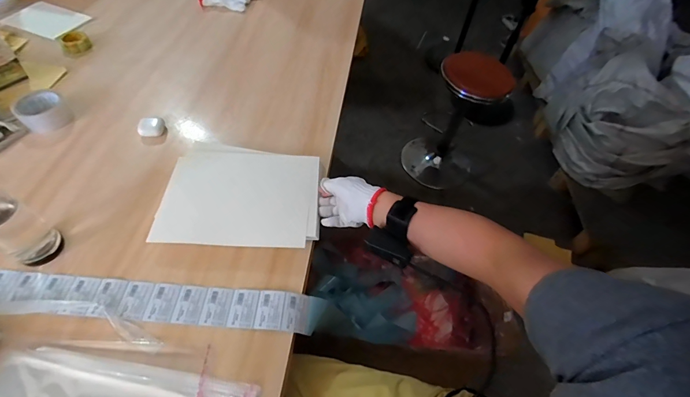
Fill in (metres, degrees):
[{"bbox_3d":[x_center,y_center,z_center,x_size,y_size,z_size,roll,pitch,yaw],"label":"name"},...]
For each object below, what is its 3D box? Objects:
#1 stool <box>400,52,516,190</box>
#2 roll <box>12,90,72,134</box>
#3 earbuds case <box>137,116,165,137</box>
[{"bbox_3d":[0.512,-0.364,1.574,0.365,0.558,0.330,18,55,8],"label":"stool"},{"bbox_3d":[-0.628,-0.182,0.711,0.081,0.042,0.084,2,54,-3],"label":"roll"},{"bbox_3d":[-0.418,-0.152,0.735,0.051,0.022,0.051,1,55,-5],"label":"earbuds case"}]

